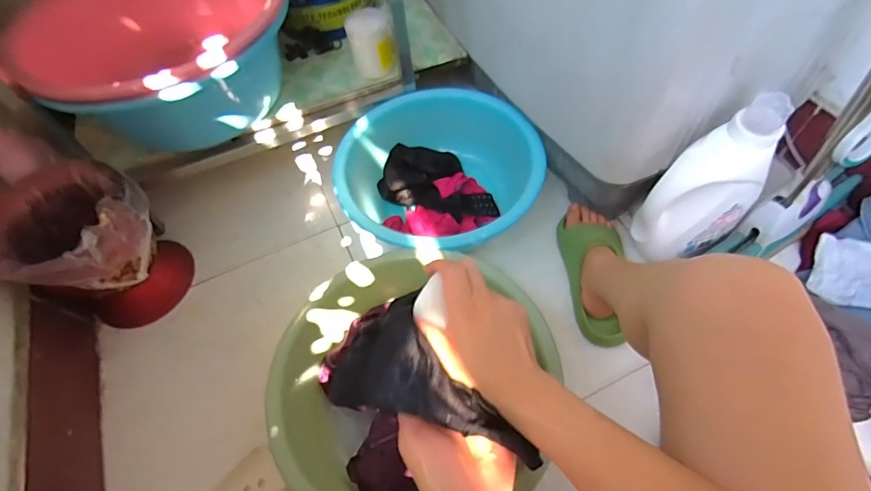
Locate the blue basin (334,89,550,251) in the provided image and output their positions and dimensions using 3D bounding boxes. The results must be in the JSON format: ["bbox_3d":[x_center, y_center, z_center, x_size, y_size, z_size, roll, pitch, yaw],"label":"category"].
[{"bbox_3d":[0.000,-0.115,0.852,0.377,0.157,0.339,26,63,19],"label":"blue basin"}]

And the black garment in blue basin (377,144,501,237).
[{"bbox_3d":[-0.006,-0.107,0.875,0.202,0.075,0.235,-32,61,-15],"label":"black garment in blue basin"}]

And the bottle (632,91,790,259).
[{"bbox_3d":[0.397,-0.082,0.663,0.157,0.255,0.104,-29,60,-13],"label":"bottle"}]

